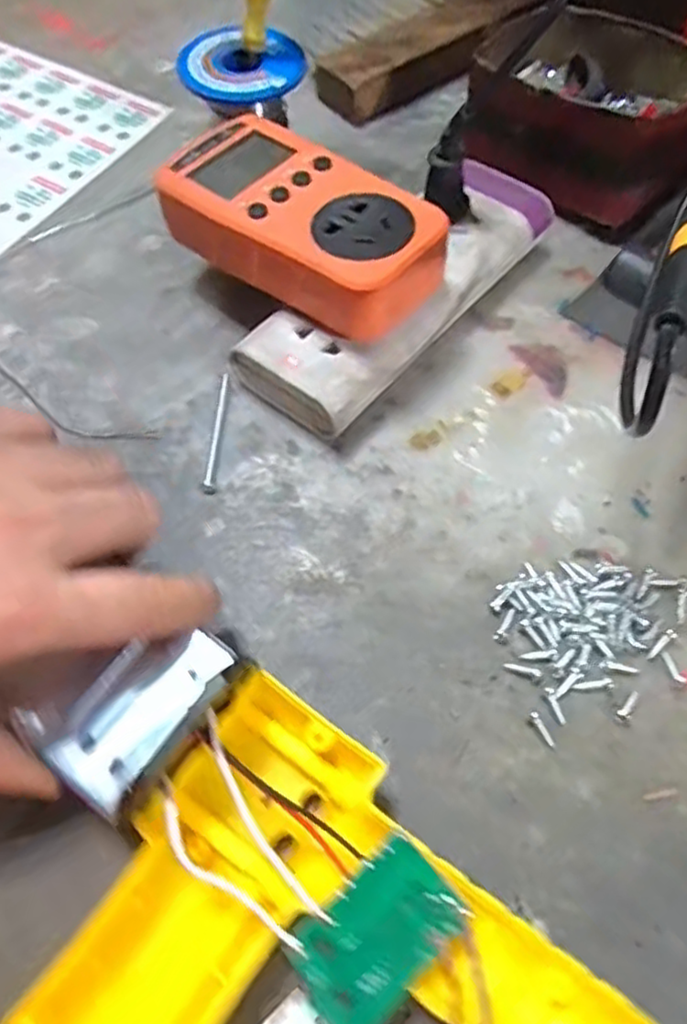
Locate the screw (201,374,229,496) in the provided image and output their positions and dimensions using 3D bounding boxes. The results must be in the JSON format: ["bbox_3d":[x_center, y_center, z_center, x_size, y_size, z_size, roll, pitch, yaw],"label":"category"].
[{"bbox_3d":[-0.056,-0.035,0.307,0.006,0.005,0.061,2,61,2],"label":"screw"}]

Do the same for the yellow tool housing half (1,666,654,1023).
[{"bbox_3d":[-0.003,0.139,0.194,0.152,0.035,0.117,32,66,17],"label":"yellow tool housing half"}]

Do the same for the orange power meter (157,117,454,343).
[{"bbox_3d":[-0.020,-0.126,0.304,0.123,0.033,0.065,39,68,20],"label":"orange power meter"}]

